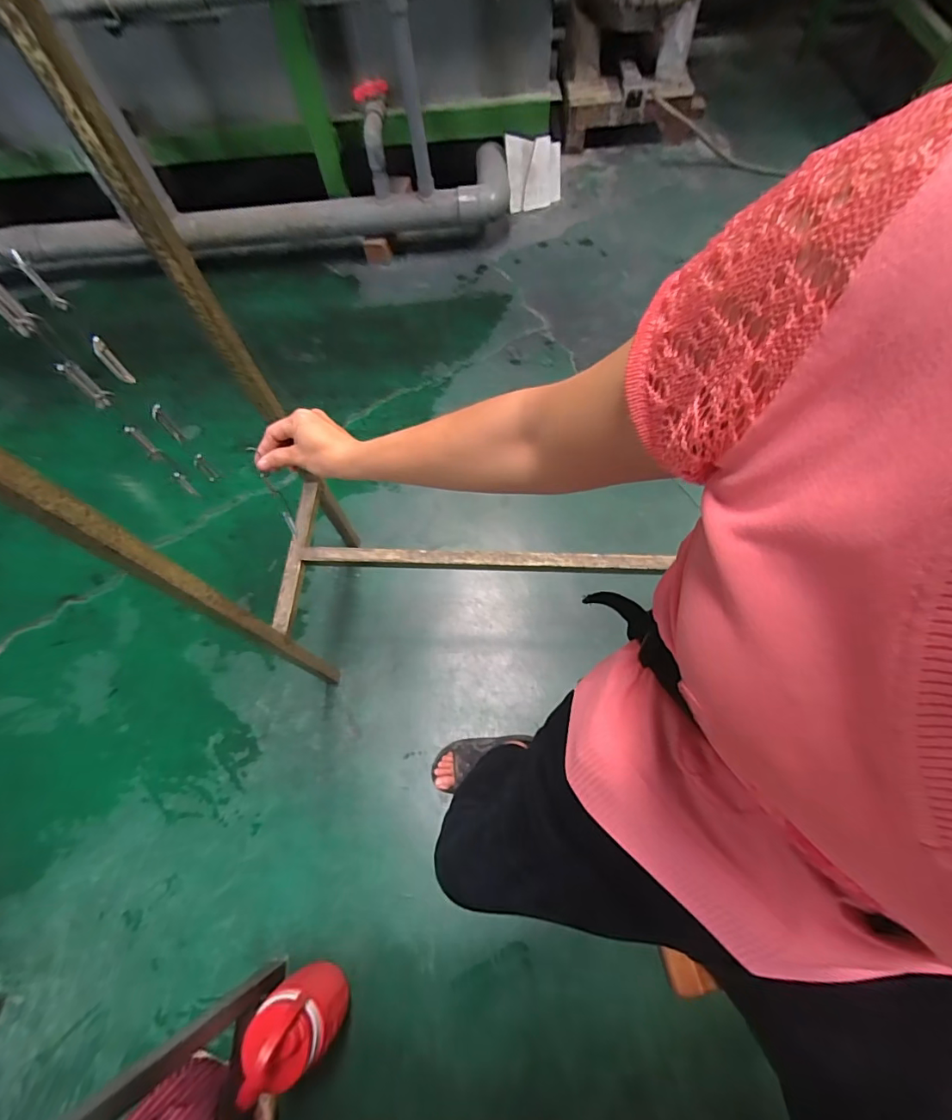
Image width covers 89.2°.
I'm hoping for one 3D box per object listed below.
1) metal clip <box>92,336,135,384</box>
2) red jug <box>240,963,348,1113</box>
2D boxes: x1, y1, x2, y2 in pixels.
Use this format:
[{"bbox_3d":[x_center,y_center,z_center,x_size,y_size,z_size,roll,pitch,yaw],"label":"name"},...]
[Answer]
[{"bbox_3d":[-0.288,-0.157,0.382,0.010,0.039,0.007,-41,69,-15],"label":"metal clip"},{"bbox_3d":[-0.300,0.779,0.821,0.112,0.249,0.115,-1,65,3],"label":"red jug"}]

